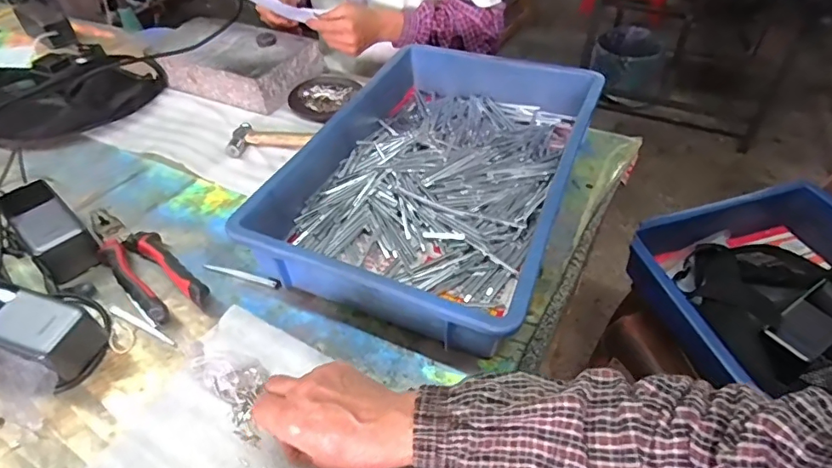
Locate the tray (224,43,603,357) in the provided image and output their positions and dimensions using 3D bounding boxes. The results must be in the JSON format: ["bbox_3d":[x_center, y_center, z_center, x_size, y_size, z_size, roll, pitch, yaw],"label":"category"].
[{"bbox_3d":[0.034,-0.085,0.604,0.287,0.086,0.447,17,48,17],"label":"tray"}]

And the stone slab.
[{"bbox_3d":[-0.298,-0.292,0.832,0.246,0.052,0.159,19,49,19],"label":"stone slab"}]

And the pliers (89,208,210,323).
[{"bbox_3d":[-0.301,0.026,0.546,0.212,0.026,0.059,33,54,29],"label":"pliers"}]

